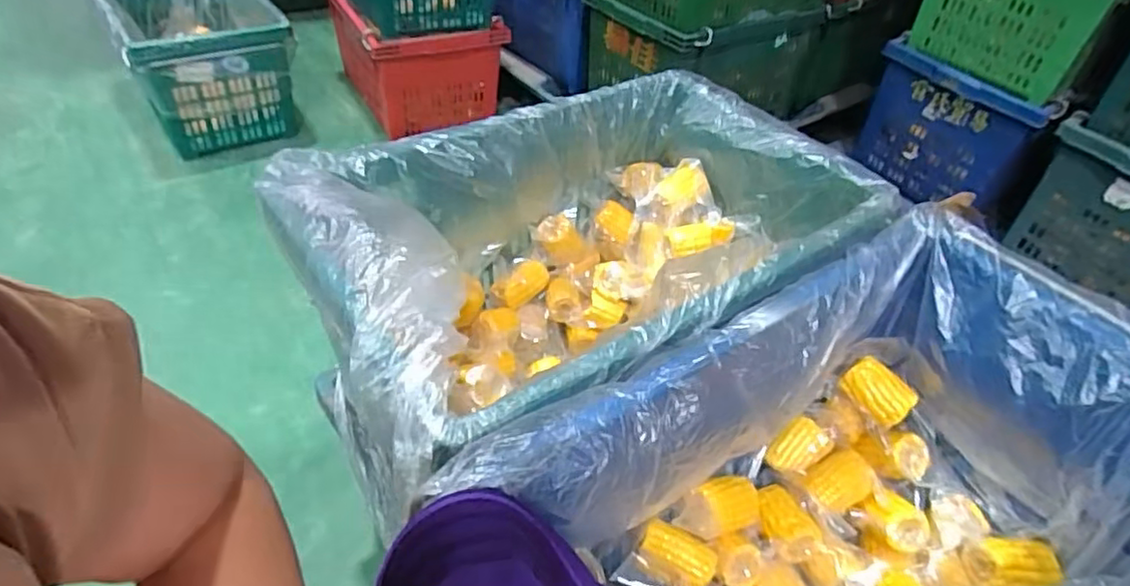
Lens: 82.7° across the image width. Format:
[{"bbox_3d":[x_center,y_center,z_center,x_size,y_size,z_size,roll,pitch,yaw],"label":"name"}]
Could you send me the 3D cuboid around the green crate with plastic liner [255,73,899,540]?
[{"bbox_3d":[0.020,-0.009,0.700,0.560,0.286,0.350,-24,52,-28],"label":"green crate with plastic liner"}]

